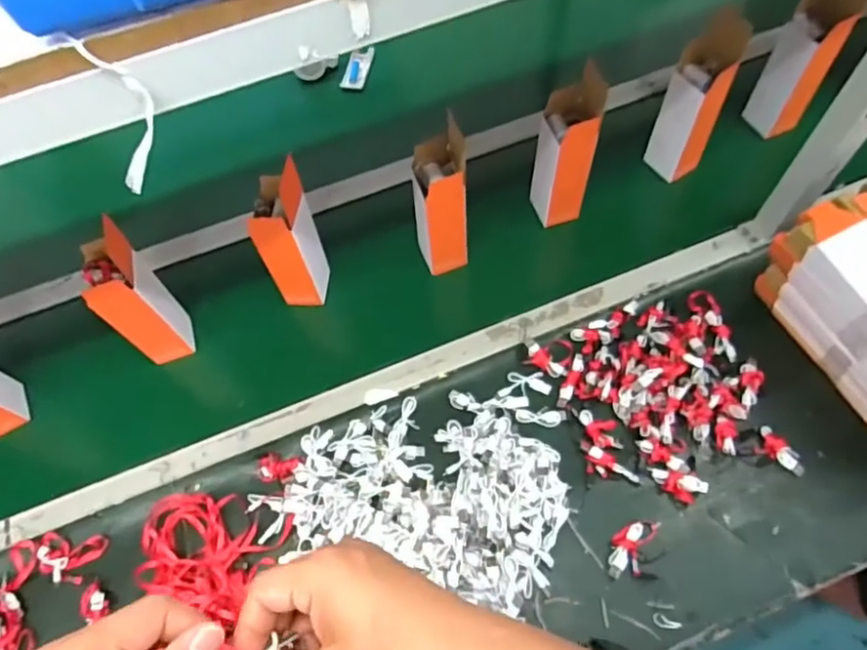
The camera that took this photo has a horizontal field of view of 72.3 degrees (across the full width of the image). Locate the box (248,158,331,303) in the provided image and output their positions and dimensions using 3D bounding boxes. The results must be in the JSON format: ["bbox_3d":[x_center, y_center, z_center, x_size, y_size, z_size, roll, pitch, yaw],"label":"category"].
[{"bbox_3d":[-0.189,-0.114,0.783,0.062,0.222,0.081,-2,63,4],"label":"box"}]

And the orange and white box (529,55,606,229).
[{"bbox_3d":[0.182,-0.241,0.825,0.062,0.219,0.083,-15,63,-3],"label":"orange and white box"}]

